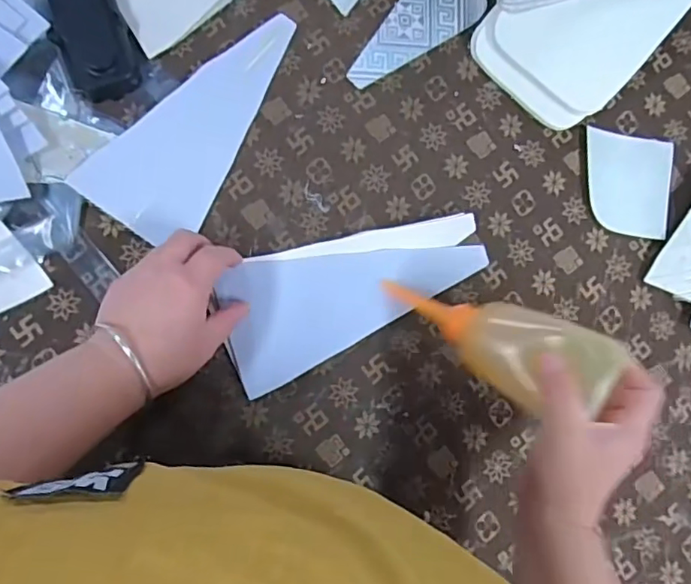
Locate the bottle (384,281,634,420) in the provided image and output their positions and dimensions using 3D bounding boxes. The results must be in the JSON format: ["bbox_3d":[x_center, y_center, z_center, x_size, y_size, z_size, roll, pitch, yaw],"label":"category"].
[{"bbox_3d":[0.115,0.041,0.422,0.184,0.045,0.064,19,83,35],"label":"bottle"}]

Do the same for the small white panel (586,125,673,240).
[{"bbox_3d":[0.261,-0.100,0.519,0.081,0.004,0.092,9,85,-2],"label":"small white panel"}]

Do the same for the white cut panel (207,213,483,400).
[{"bbox_3d":[0.007,-0.007,0.473,0.228,0.010,0.096,-24,89,-9],"label":"white cut panel"}]

